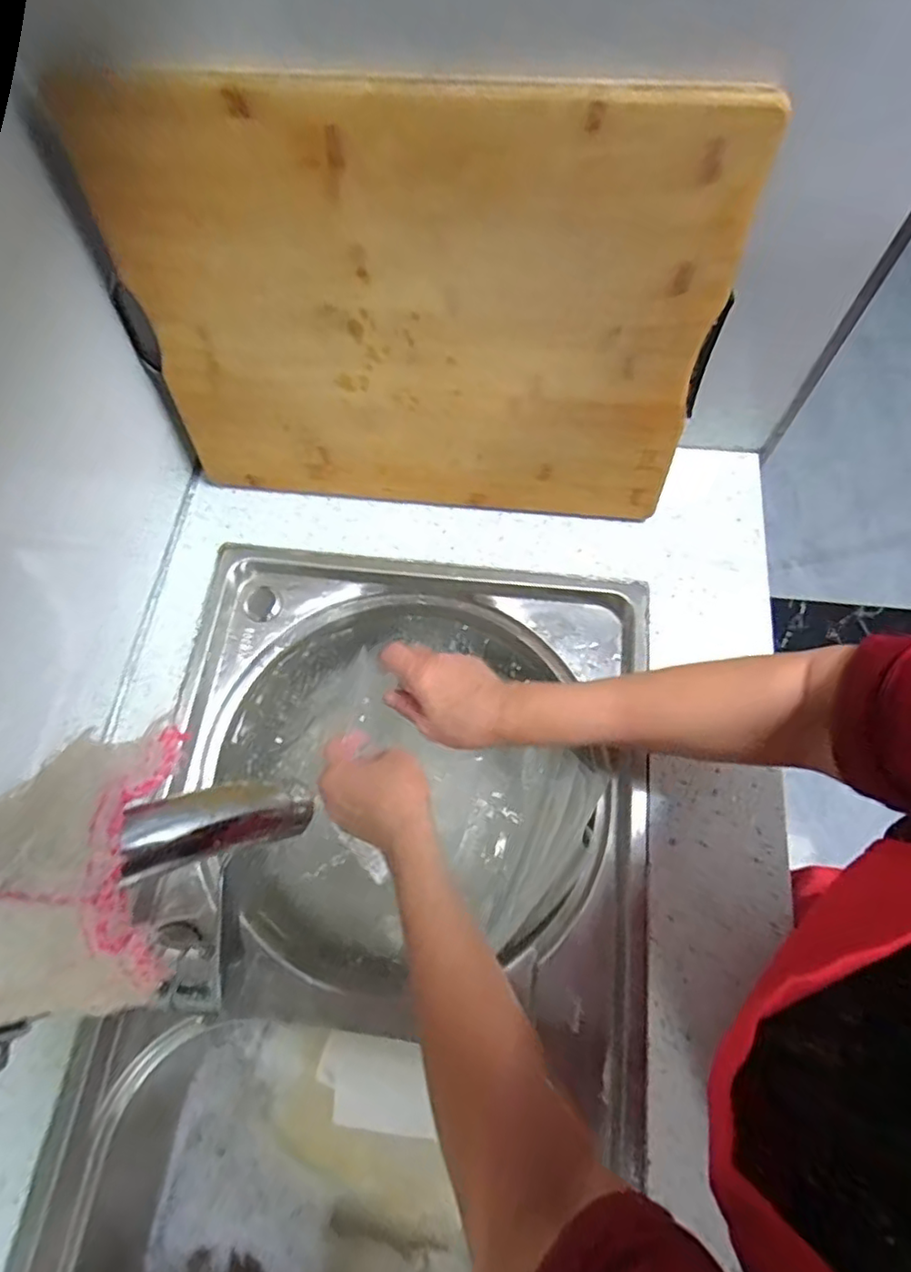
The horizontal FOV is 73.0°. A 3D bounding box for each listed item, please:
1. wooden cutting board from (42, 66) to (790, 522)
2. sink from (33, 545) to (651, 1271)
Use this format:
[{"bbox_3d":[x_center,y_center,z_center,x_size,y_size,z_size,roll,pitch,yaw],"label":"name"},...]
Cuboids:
[{"bbox_3d":[-0.028,-0.220,0.468,0.421,0.308,0.015,5,57,3],"label":"wooden cutting board"},{"bbox_3d":[-0.070,0.294,0.517,0.412,0.170,0.740,8,69,5],"label":"sink"}]

